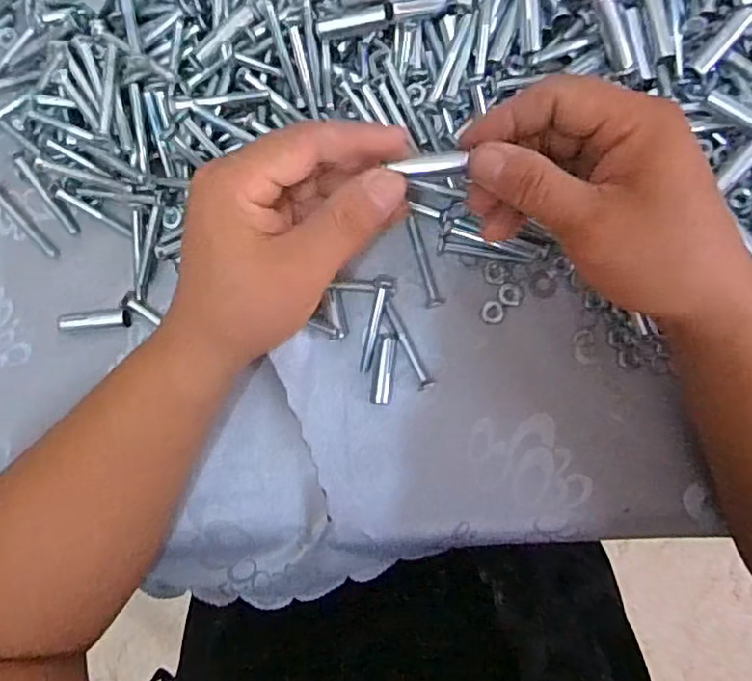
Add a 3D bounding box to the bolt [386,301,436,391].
[{"bbox_3d":[0.018,0.003,0.356,0.009,0.007,0.055,-28,88,1],"label":"bolt"}]

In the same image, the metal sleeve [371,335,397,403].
[{"bbox_3d":[0.005,0.017,0.355,0.010,0.008,0.041,9,89,2],"label":"metal sleeve"}]

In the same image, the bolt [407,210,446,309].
[{"bbox_3d":[0.029,-0.048,0.357,0.010,0.005,0.057,-14,88,1],"label":"bolt"}]

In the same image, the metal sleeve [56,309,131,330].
[{"bbox_3d":[-0.165,-0.012,0.358,0.042,0.008,0.010,-5,89,2],"label":"metal sleeve"}]

